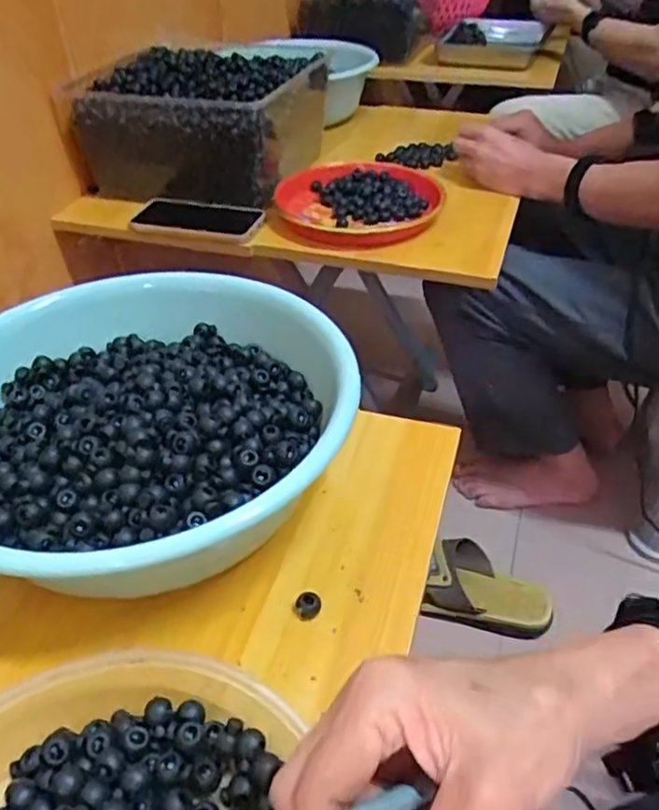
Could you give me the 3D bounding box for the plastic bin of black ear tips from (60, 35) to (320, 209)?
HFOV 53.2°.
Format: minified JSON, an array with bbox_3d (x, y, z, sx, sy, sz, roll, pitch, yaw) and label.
[{"bbox_3d":[-0.176,-0.404,0.947,0.293,0.157,0.314,10,41,12],"label":"plastic bin of black ear tips"}]

